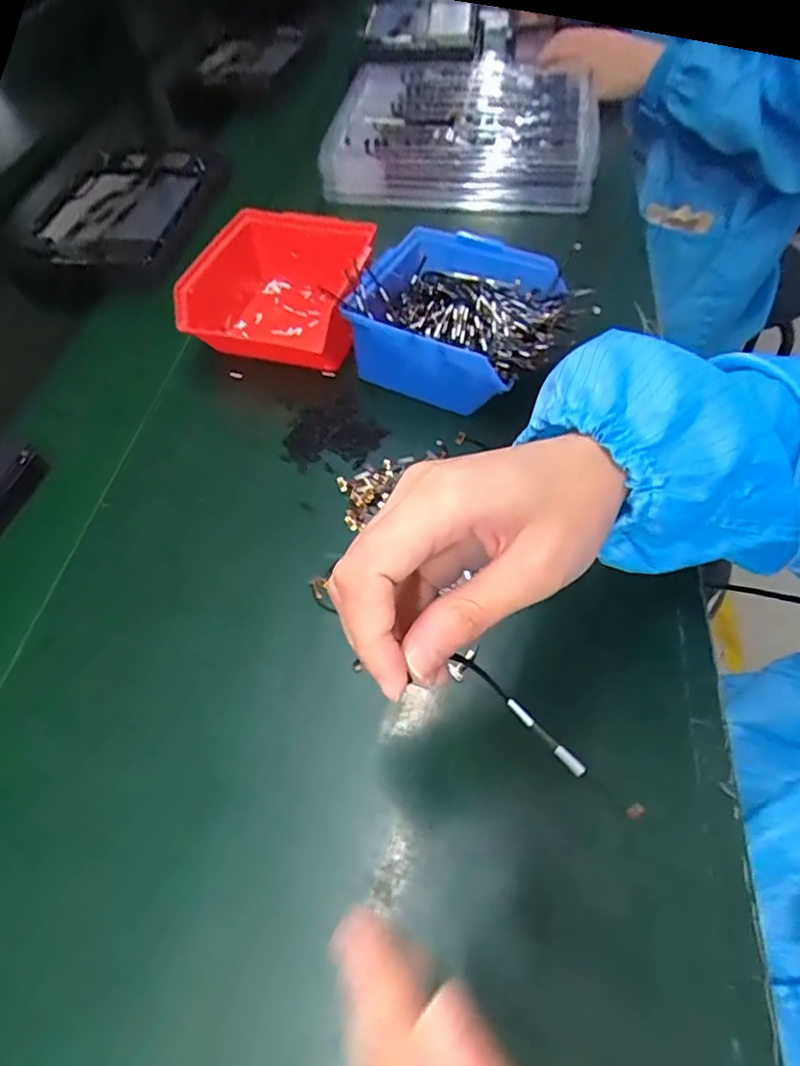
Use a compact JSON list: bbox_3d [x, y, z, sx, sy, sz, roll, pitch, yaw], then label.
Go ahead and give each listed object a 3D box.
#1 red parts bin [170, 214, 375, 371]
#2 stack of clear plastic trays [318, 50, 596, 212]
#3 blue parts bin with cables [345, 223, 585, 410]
[{"bbox_3d":[-0.092,-0.197,0.481,0.131,0.067,0.119,8,56,11],"label":"red parts bin"},{"bbox_3d":[0.072,-0.465,0.676,0.274,0.055,0.274,4,55,8],"label":"stack of clear plastic trays"},{"bbox_3d":[0.049,-0.157,0.448,0.154,0.062,0.128,25,61,19],"label":"blue parts bin with cables"}]

